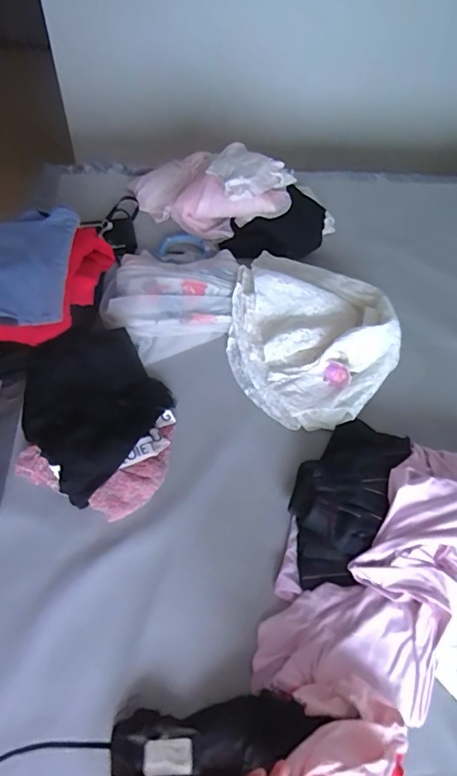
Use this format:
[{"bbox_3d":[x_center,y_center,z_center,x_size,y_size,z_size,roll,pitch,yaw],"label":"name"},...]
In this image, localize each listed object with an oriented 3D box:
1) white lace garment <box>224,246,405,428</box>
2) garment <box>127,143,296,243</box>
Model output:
[{"bbox_3d":[0.163,-0.134,1.008,0.331,0.104,0.452,-10,57,-11],"label":"white lace garment"},{"bbox_3d":[-0.053,-0.535,1.222,0.439,0.150,0.245,22,57,10],"label":"garment"}]

